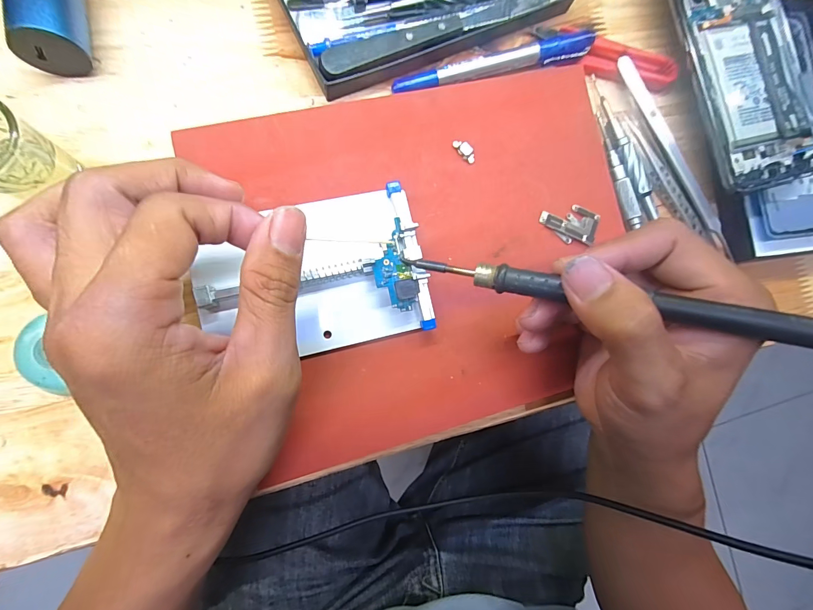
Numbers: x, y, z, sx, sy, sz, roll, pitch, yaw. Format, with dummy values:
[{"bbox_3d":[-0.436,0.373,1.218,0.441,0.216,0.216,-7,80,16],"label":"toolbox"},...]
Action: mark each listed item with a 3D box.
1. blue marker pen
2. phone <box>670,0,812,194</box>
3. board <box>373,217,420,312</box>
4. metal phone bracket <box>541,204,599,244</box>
[{"bbox_3d":[0.054,-0.147,0.211,0.127,0.010,0.012,-15,89,-9],"label":"blue marker pen"},{"bbox_3d":[0.214,-0.155,0.222,0.075,0.007,0.159,-16,90,-7],"label":"phone"},{"bbox_3d":[-0.007,-0.019,0.187,0.021,0.007,0.045,-17,89,-4],"label":"board"},{"bbox_3d":[0.101,-0.051,0.217,0.036,0.004,0.024,20,85,-7],"label":"metal phone bracket"}]

